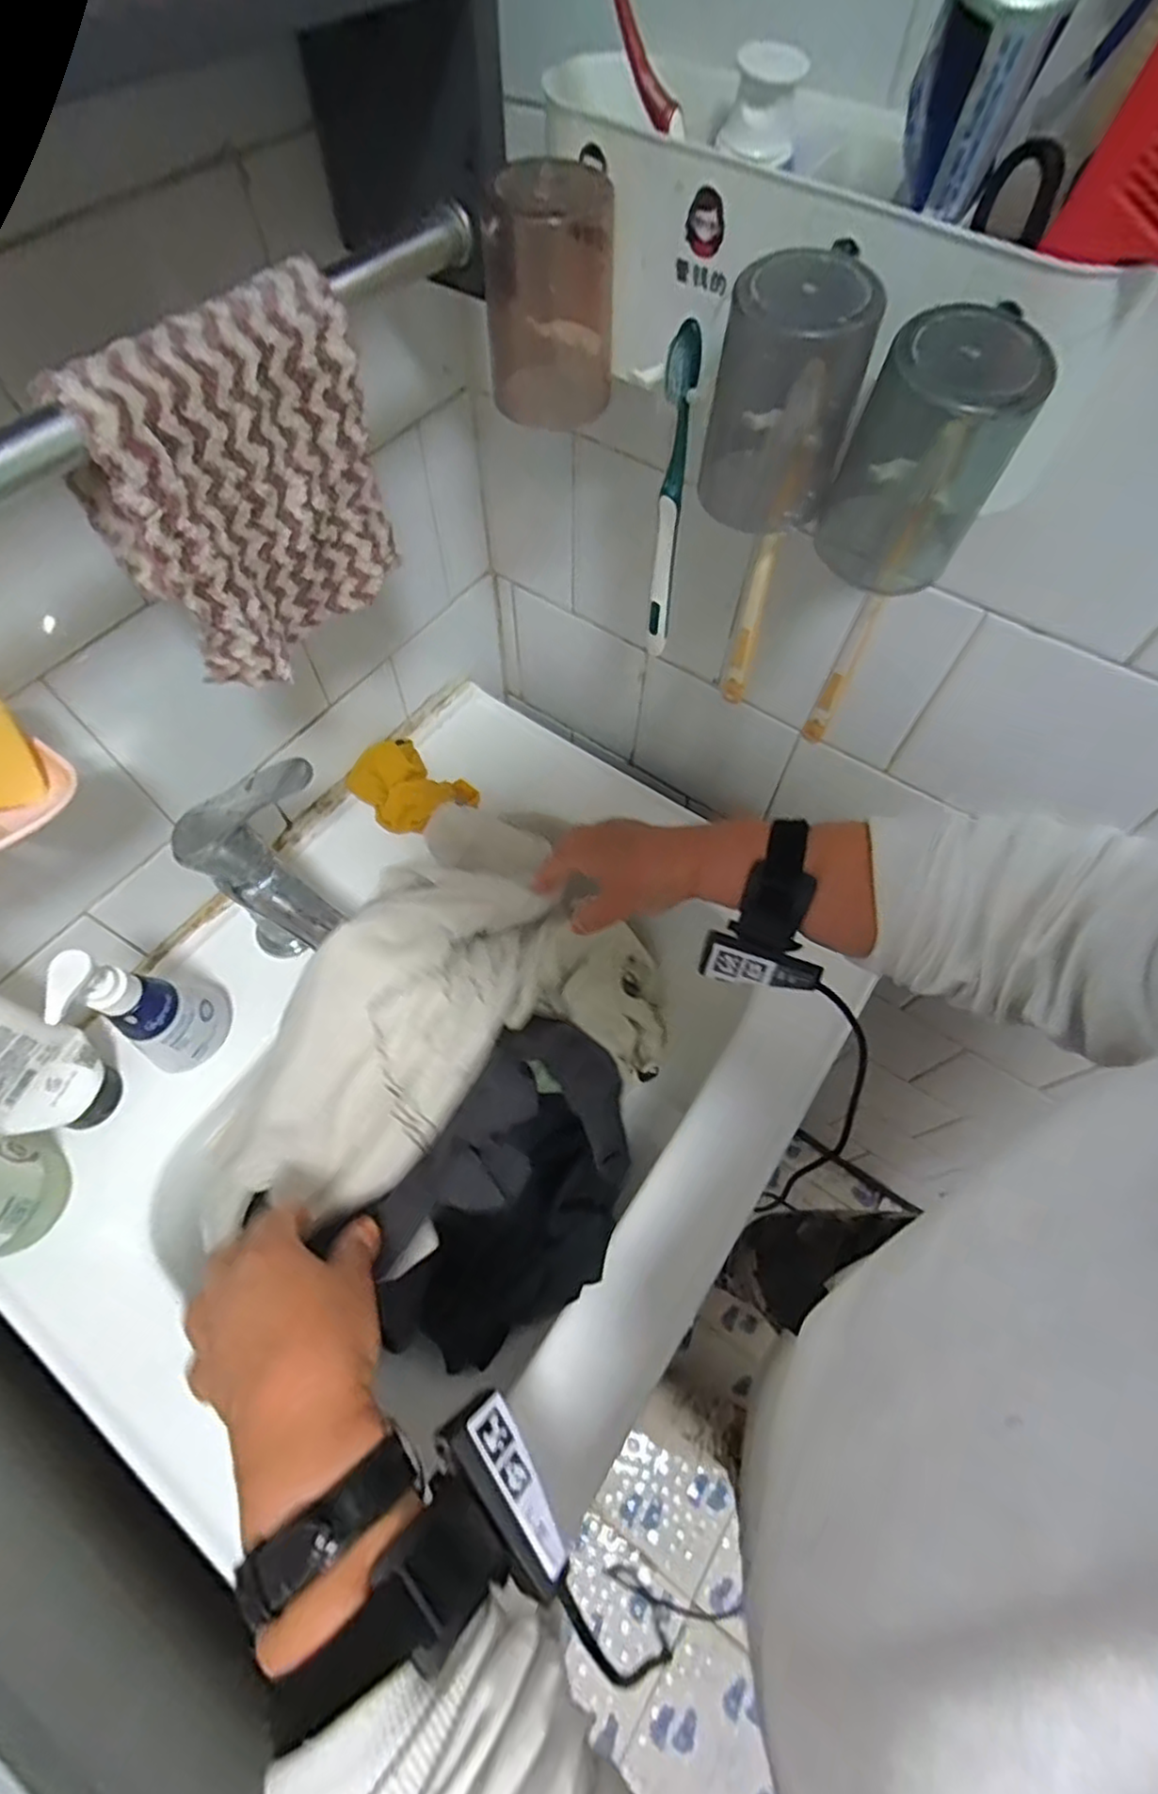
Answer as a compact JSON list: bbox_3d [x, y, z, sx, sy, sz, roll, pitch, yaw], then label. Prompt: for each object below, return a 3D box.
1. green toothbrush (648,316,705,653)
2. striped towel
[{"bbox_3d":[0.049,-0.207,0.375,0.019,0.177,0.015,9,62,4],"label":"green toothbrush"},{"bbox_3d":[-0.151,-0.186,0.319,0.039,0.135,0.126,36,67,17],"label":"striped towel"}]

